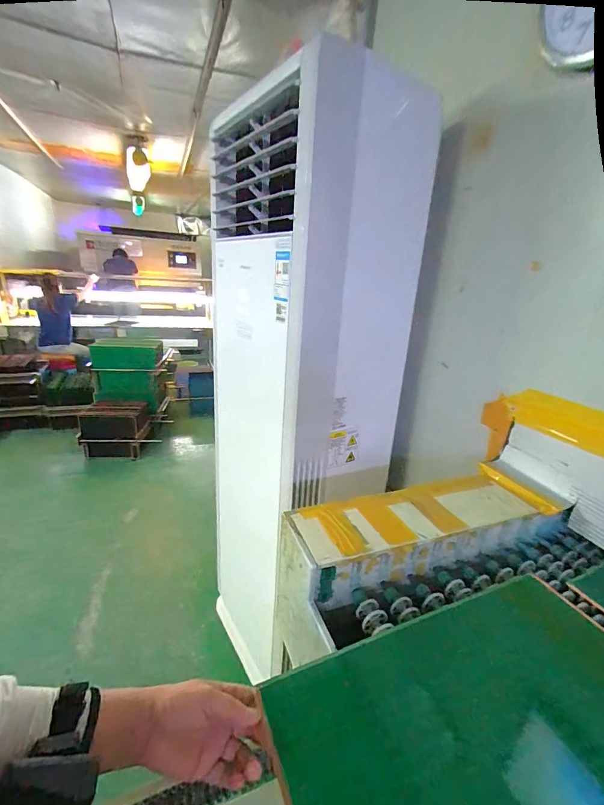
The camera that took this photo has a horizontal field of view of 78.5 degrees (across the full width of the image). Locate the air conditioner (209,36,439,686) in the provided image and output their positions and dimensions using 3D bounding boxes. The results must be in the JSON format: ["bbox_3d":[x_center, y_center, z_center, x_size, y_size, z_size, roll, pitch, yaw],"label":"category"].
[{"bbox_3d":[-0.005,0.058,1.288,0.480,1.735,0.619,-6,22,-24],"label":"air conditioner"}]

